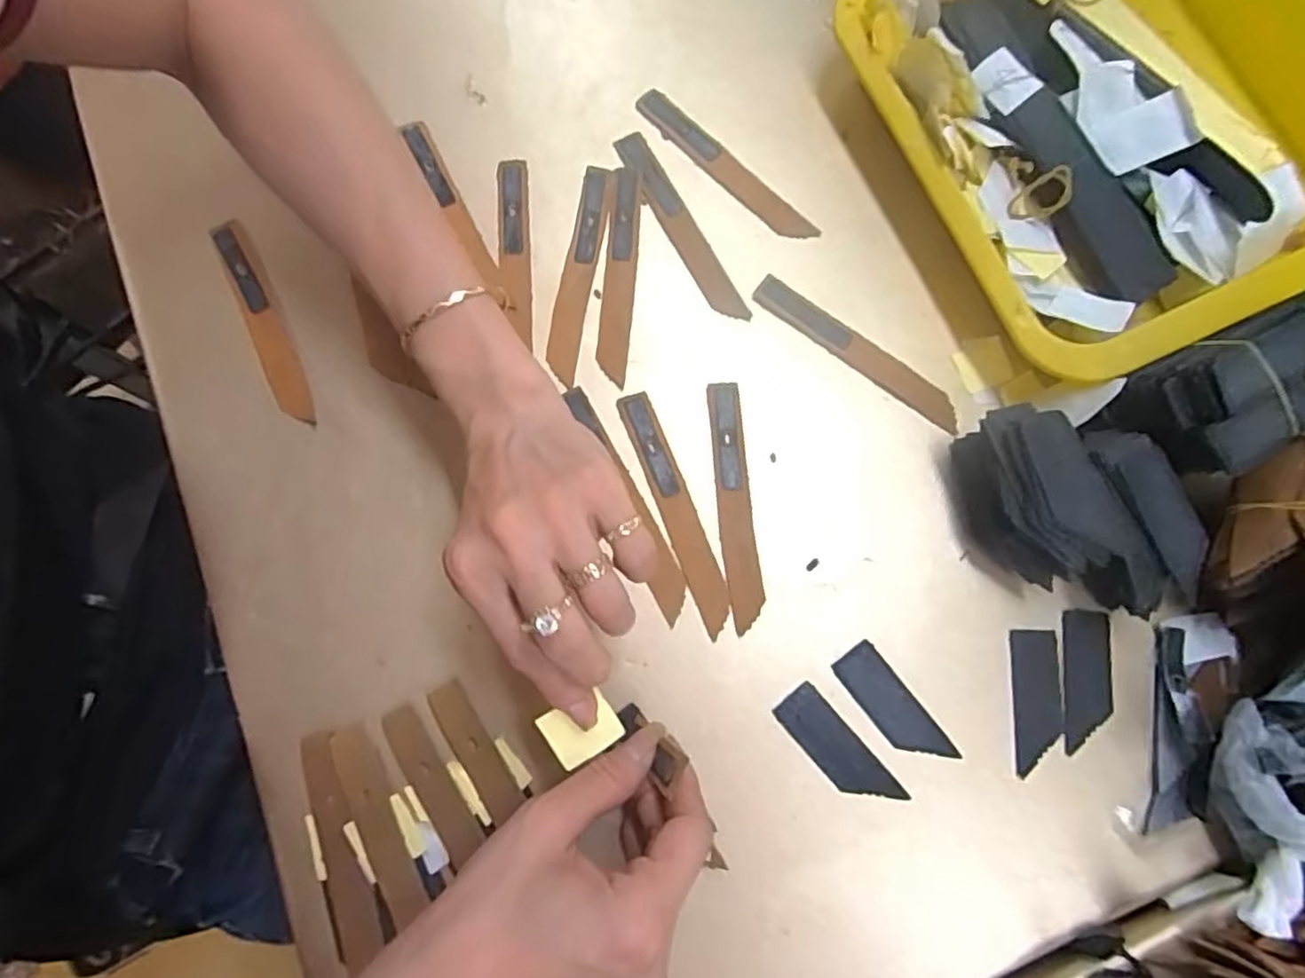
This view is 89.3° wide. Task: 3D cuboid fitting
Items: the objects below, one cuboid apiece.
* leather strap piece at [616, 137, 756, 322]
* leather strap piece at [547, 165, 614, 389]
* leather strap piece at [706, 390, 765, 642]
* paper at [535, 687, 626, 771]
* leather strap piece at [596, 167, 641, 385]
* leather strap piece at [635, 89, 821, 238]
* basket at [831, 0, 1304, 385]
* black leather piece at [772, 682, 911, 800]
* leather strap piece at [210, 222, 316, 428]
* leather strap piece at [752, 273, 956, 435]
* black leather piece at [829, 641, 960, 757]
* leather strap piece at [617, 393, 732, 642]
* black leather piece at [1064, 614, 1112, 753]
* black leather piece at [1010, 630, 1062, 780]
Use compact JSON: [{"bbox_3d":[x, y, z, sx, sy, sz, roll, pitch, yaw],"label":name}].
[{"bbox_3d":[0.015,-0.143,0.359,0.018,0.004,0.124,-28,80,-7],"label":"leather strap piece"},{"bbox_3d":[-0.040,-0.116,0.355,0.018,0.007,0.124,10,77,1],"label":"leather strap piece"},{"bbox_3d":[0.041,0.007,0.330,0.017,0.004,0.123,-5,78,-3],"label":"leather strap piece"},{"bbox_3d":[-0.029,0.095,0.264,0.028,0.005,0.024,-31,99,-4],"label":"paper"},{"bbox_3d":[-0.017,-0.116,0.353,0.017,0.004,0.123,5,77,0],"label":"leather strap piece"},{"bbox_3d":[0.041,-0.182,0.373,0.126,0.005,0.019,43,80,8],"label":"leather strap piece"},{"bbox_3d":[0.238,-0.199,0.342,0.208,0.082,0.257,-22,79,-6],"label":"basket"},{"bbox_3d":[0.086,0.121,0.305,0.023,0.004,0.064,-41,81,-9],"label":"black leather piece"},{"bbox_3d":[-0.204,-0.087,0.346,0.018,0.004,0.122,-25,79,-7],"label":"leather strap piece"},{"bbox_3d":[0.108,-0.073,0.347,0.123,0.004,0.019,36,79,6],"label":"leather strap piece"},{"bbox_3d":[0.113,0.103,0.310,0.023,0.004,0.063,-36,81,-9],"label":"black leather piece"},{"bbox_3d":[0.011,0.010,0.327,0.018,0.004,0.124,-21,79,-6],"label":"leather strap piece"},{"bbox_3d":[0.208,0.091,0.315,0.023,0.004,0.065,8,77,0],"label":"black leather piece"},{"bbox_3d":[0.183,0.100,0.312,0.023,0.004,0.064,4,77,0],"label":"black leather piece"}]

